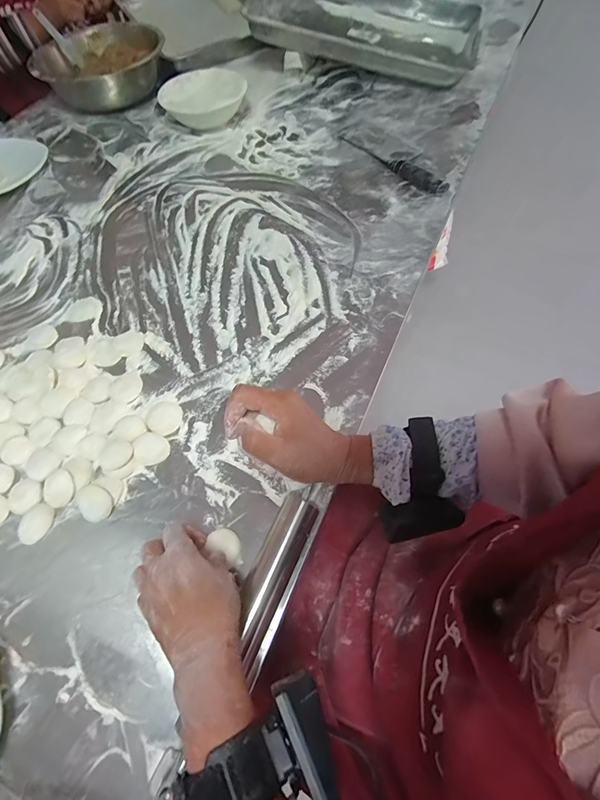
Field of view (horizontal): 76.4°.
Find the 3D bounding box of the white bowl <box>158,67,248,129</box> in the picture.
[{"bbox_3d":[-0.196,-0.615,0.792,0.168,0.062,0.168,-2,61,3],"label":"white bowl"}]

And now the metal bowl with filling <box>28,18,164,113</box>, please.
[{"bbox_3d":[-0.446,-0.767,0.880,0.262,0.086,0.218,-16,61,-5],"label":"metal bowl with filling"}]

